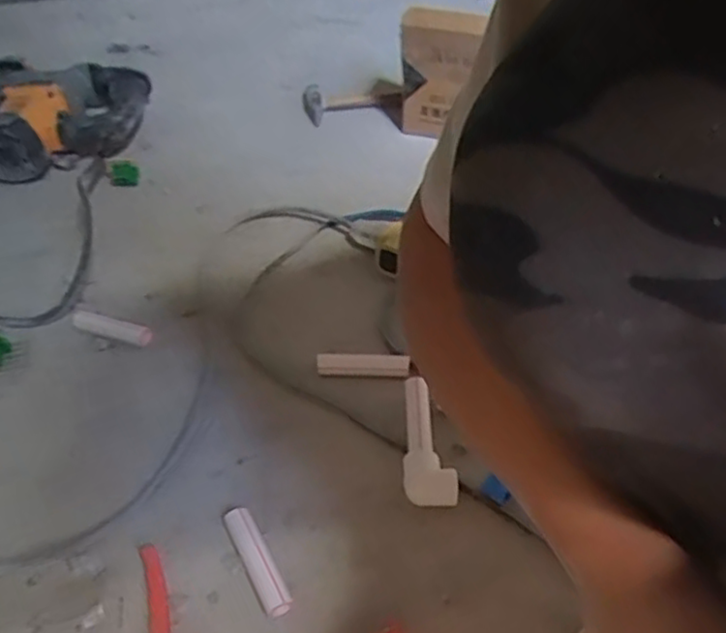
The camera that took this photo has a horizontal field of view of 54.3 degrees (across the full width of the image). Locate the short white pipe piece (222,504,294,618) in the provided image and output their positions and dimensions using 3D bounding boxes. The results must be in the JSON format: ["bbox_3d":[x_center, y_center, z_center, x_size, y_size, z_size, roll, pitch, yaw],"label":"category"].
[{"bbox_3d":[-0.079,0.183,0.529,0.020,0.023,0.086,-20,45,-22],"label":"short white pipe piece"}]

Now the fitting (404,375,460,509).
[{"bbox_3d":[0.051,0.104,0.596,0.039,0.033,0.111,-3,41,-4],"label":"fitting"}]

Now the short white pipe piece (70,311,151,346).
[{"bbox_3d":[-0.258,0.012,0.724,0.087,0.016,0.018,13,43,13],"label":"short white pipe piece"}]

